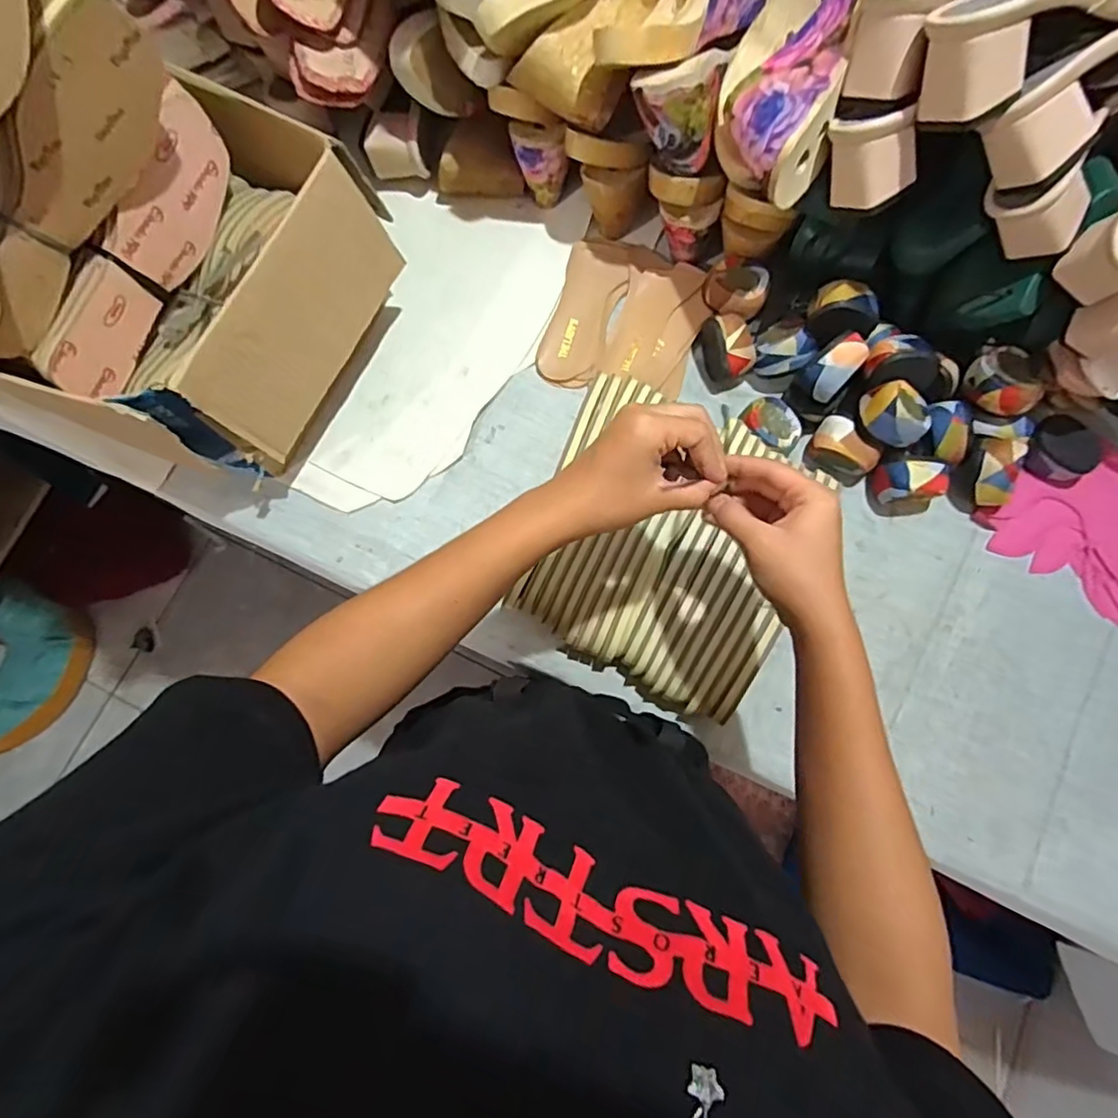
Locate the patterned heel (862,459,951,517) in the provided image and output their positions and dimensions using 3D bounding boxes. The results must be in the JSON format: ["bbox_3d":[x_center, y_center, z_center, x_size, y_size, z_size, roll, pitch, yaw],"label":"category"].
[{"bbox_3d":[0.342,-0.072,0.586,0.067,0.052,0.046,0,77,1],"label":"patterned heel"}]

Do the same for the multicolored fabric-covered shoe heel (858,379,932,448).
[{"bbox_3d":[0.310,-0.135,0.554,0.061,0.029,0.051,26,79,6],"label":"multicolored fabric-covered shoe heel"}]

